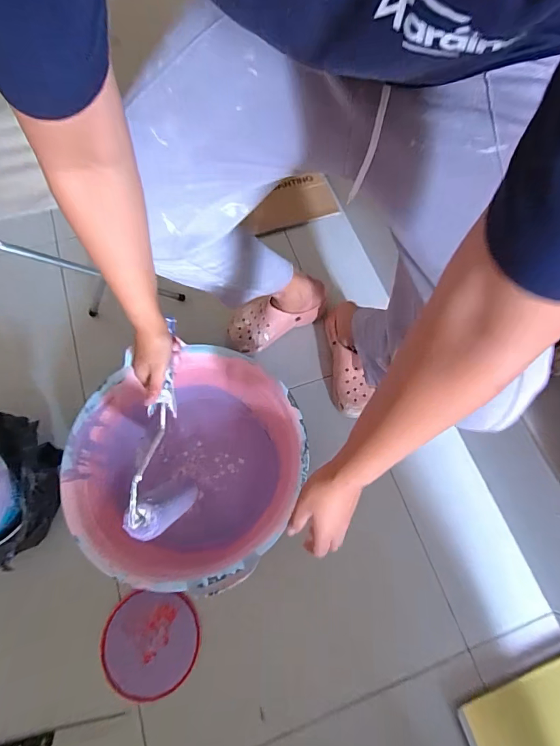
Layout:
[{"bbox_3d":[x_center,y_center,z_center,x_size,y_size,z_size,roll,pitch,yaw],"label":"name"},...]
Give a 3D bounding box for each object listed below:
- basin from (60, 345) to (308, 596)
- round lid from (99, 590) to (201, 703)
[{"bbox_3d":[-0.167,0.174,0.741,0.408,0.194,0.408,1,68,-1],"label":"basin"},{"bbox_3d":[-0.236,0.491,0.691,0.170,0.021,0.157,3,48,-3],"label":"round lid"}]

